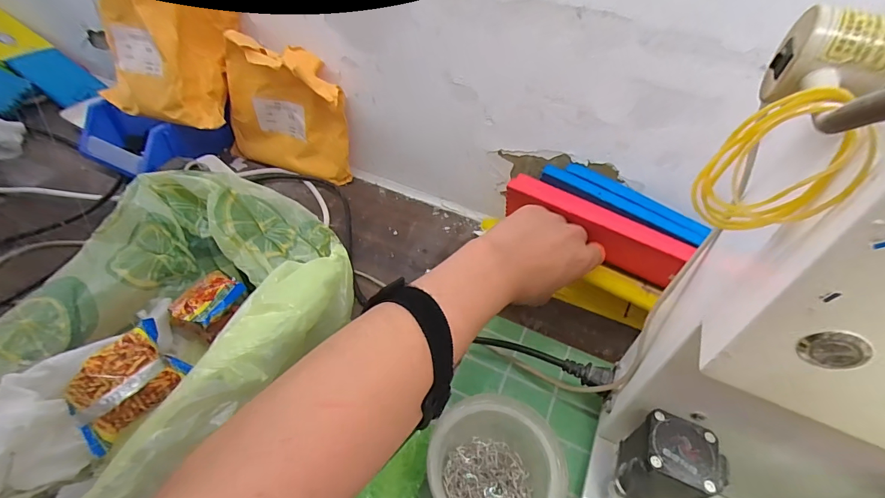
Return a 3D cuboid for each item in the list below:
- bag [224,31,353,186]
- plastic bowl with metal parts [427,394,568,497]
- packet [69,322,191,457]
[{"bbox_3d":[-0.201,-0.175,0.546,0.177,0.163,0.052,21,48,13],"label":"bag"},{"bbox_3d":[0.038,0.170,0.321,0.096,0.049,0.097,3,47,-3],"label":"plastic bowl with metal parts"},{"bbox_3d":[-0.217,0.089,0.285,0.042,0.047,0.076,25,49,17],"label":"packet"}]

